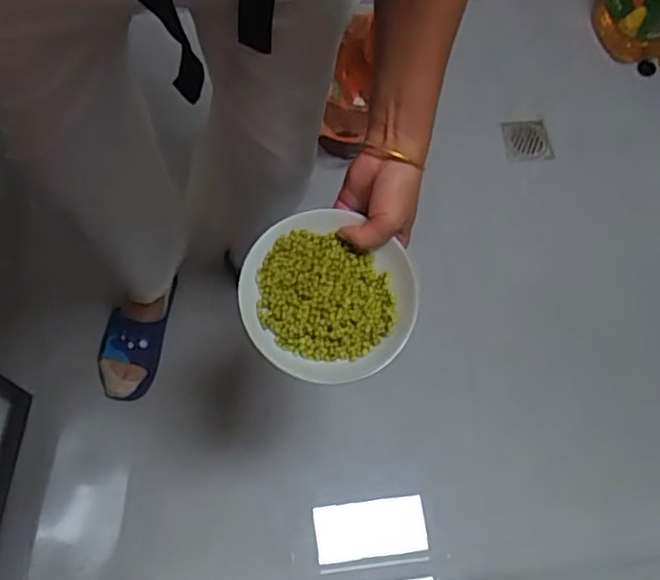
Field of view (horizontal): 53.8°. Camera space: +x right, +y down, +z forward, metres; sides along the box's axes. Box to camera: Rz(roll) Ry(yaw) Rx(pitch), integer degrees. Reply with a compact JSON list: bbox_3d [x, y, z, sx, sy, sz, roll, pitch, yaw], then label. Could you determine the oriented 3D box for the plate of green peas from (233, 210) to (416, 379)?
[{"bbox_3d":[-0.003,0.004,0.584,0.147,0.036,0.149,-1,72,2],"label":"plate of green peas"}]

